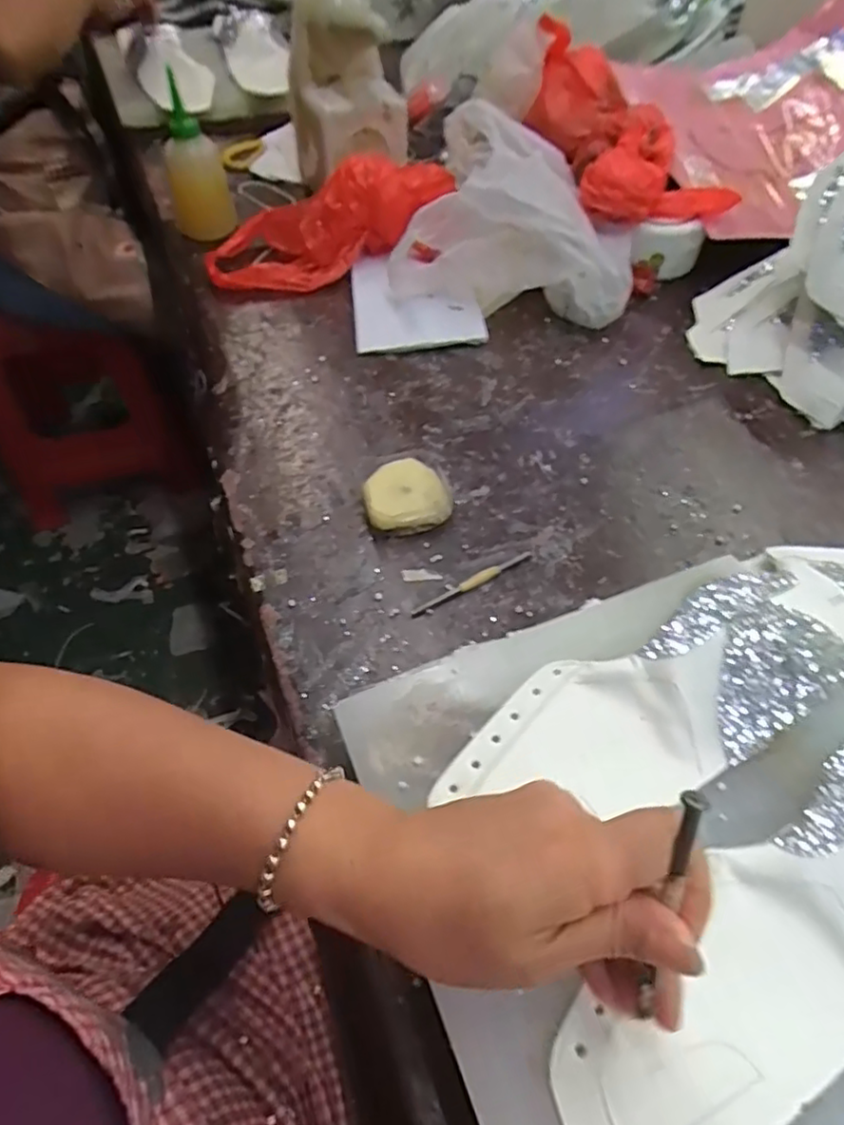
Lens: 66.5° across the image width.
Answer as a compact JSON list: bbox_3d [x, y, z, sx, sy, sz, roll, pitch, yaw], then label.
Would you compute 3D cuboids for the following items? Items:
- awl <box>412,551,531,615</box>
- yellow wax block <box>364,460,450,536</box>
[{"bbox_3d":[0.037,0.014,0.455,0.098,0.004,0.009,-26,57,-19],"label":"awl"},{"bbox_3d":[-0.012,-0.052,0.497,0.065,0.029,0.059,-7,53,-6],"label":"yellow wax block"}]

